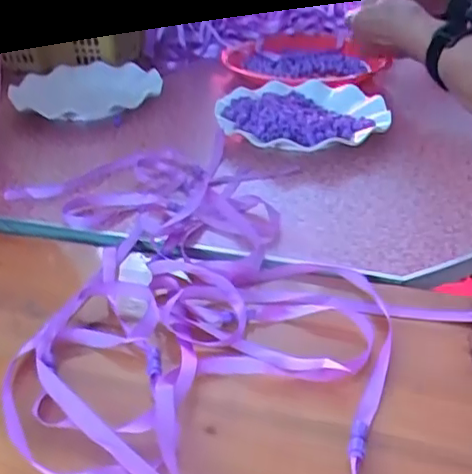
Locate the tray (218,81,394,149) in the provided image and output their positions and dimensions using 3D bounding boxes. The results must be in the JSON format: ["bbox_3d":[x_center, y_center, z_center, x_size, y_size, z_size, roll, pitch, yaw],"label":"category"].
[{"bbox_3d":[0.073,-0.141,0.675,0.183,0.027,0.206,-3,32,-1],"label":"tray"}]

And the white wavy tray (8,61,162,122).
[{"bbox_3d":[-0.193,-0.189,0.774,0.184,0.024,0.193,-10,32,-13],"label":"white wavy tray"}]

